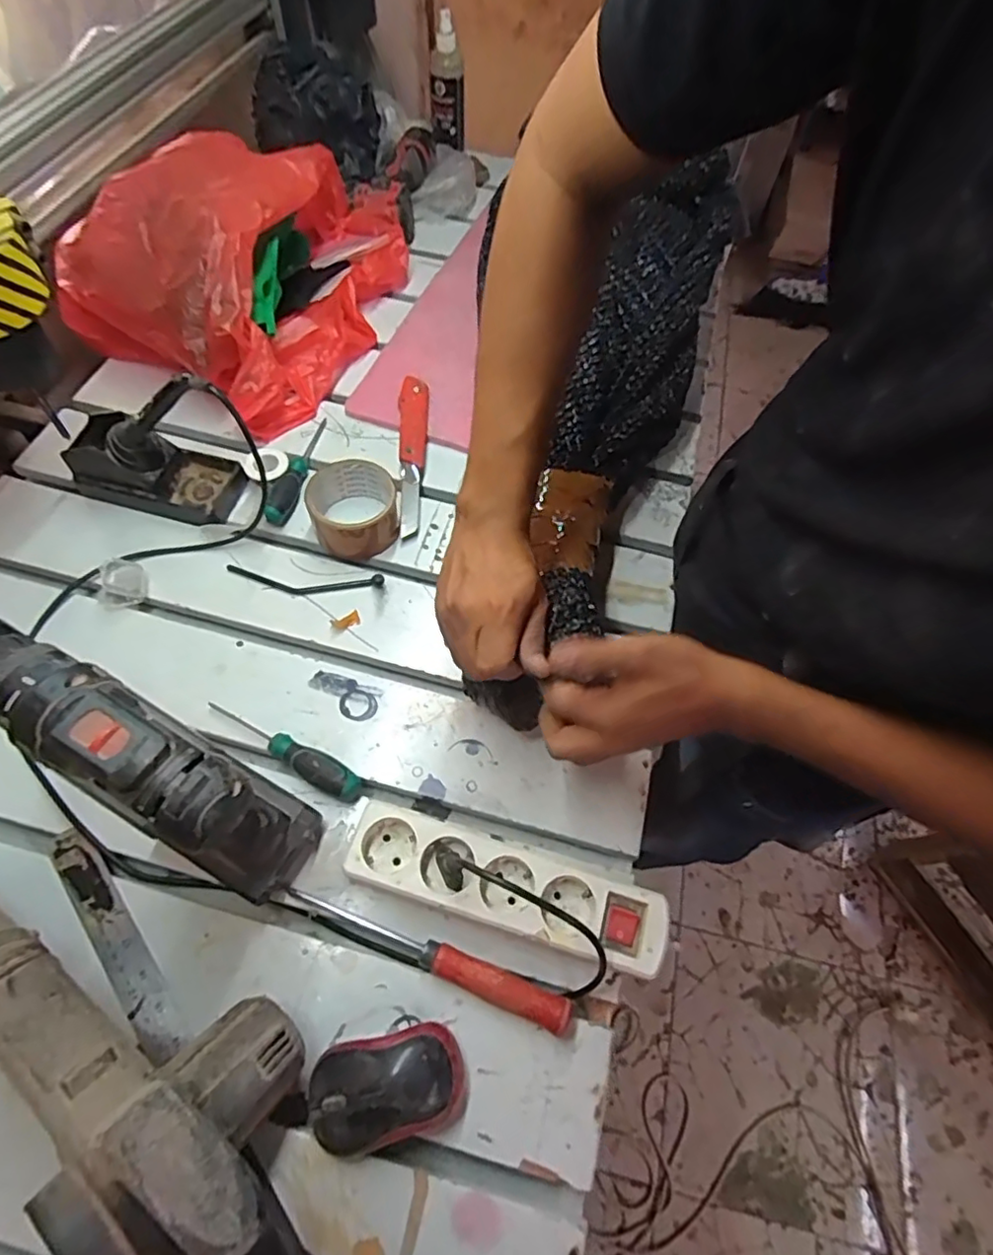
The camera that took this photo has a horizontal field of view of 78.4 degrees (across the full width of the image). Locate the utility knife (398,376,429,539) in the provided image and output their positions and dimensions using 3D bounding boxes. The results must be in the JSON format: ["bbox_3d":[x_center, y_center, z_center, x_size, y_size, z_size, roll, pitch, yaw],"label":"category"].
[{"bbox_3d":[-0.090,-0.190,0.659,0.031,0.024,0.212,-1,62,-4],"label":"utility knife"}]

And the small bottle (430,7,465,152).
[{"bbox_3d":[-0.071,-0.794,0.893,0.050,0.146,0.042,-1,62,-4],"label":"small bottle"}]

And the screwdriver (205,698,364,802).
[{"bbox_3d":[-0.178,0.099,0.497,0.147,0.022,0.024,26,63,10],"label":"screwdriver"}]

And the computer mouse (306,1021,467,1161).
[{"bbox_3d":[-0.070,0.292,0.386,0.096,0.038,0.056,-10,63,-8],"label":"computer mouse"}]

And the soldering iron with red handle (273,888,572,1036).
[{"bbox_3d":[-0.053,0.228,0.432,0.218,0.018,0.022,21,63,8],"label":"soldering iron with red handle"}]

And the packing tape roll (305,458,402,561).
[{"bbox_3d":[-0.140,-0.117,0.601,0.083,0.049,0.077,1,62,-2],"label":"packing tape roll"}]

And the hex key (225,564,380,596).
[{"bbox_3d":[-0.184,-0.045,0.580,0.150,0.015,0.025,4,62,-1],"label":"hex key"}]

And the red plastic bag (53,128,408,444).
[{"bbox_3d":[-0.286,-0.455,0.712,0.331,0.161,0.376,29,64,12],"label":"red plastic bag"}]

